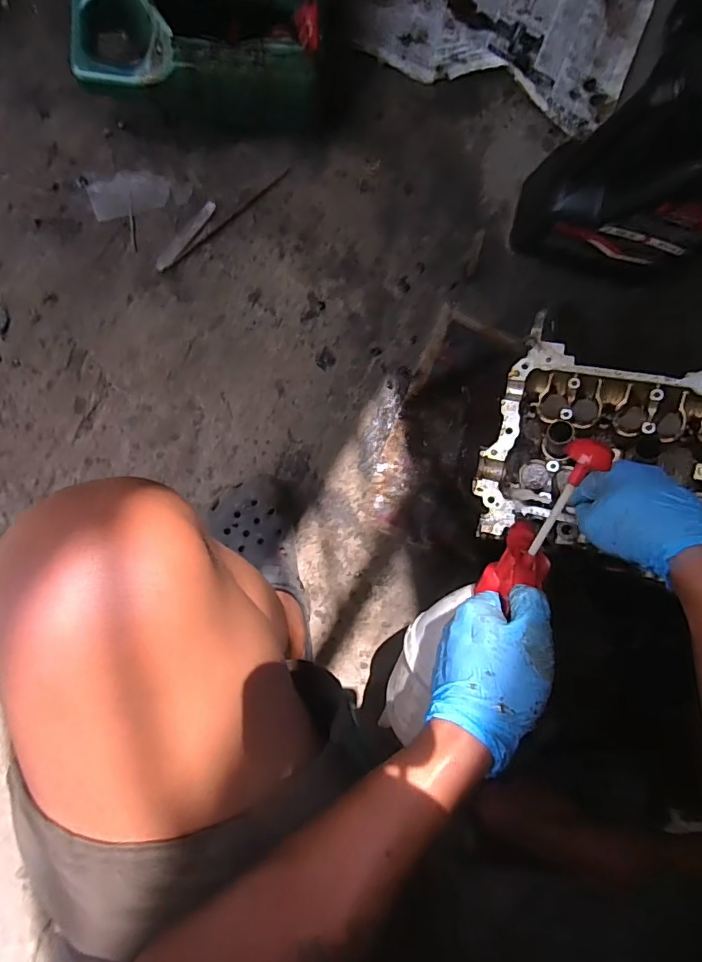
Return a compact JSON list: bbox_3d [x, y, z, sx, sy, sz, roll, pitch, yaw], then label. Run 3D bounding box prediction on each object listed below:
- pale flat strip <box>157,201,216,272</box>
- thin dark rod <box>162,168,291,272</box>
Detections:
[{"bbox_3d":[-0.208,-0.308,0.626,0.015,0.004,0.107,39,86,-8],"label":"pale flat strip"},{"bbox_3d":[-0.155,-0.329,0.629,0.203,0.004,0.008,-41,97,-5],"label":"thin dark rod"}]

